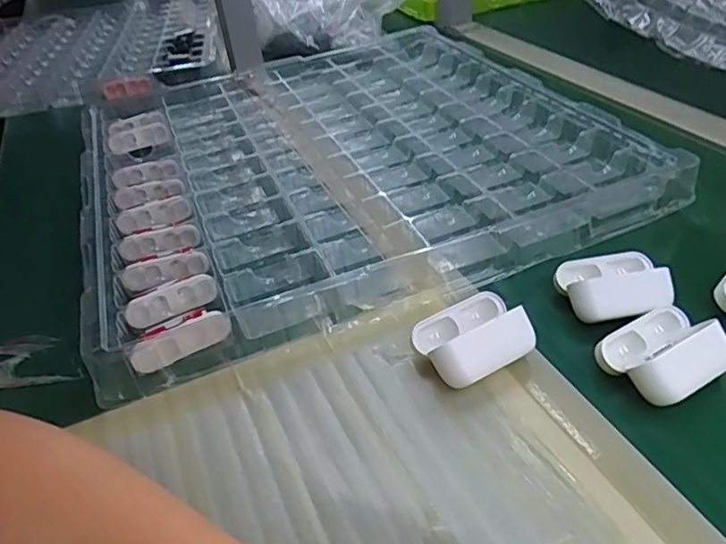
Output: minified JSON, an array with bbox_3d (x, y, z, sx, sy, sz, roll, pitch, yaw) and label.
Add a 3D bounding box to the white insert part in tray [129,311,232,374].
[{"bbox_3d":[-0.116,0.043,0.363,0.063,0.023,0.007,-25,41,-21],"label":"white insert part in tray"}]

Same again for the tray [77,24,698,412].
[{"bbox_3d":[-0.037,-0.130,0.562,0.456,0.032,0.472,-19,40,-14],"label":"tray"}]

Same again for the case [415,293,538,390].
[{"bbox_3d":[0.066,0.039,0.342,0.064,0.030,0.049,-20,40,-17],"label":"case"}]

